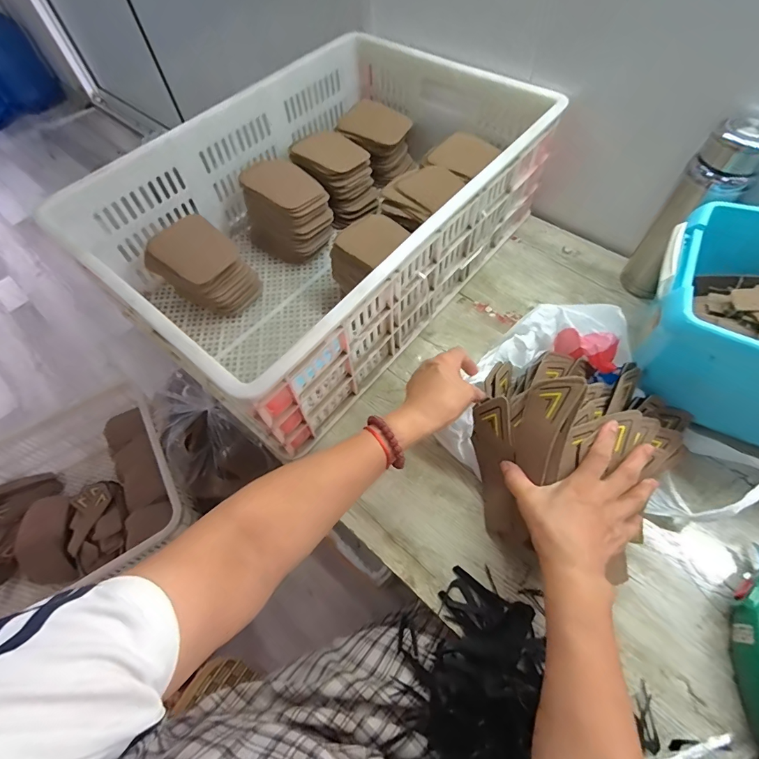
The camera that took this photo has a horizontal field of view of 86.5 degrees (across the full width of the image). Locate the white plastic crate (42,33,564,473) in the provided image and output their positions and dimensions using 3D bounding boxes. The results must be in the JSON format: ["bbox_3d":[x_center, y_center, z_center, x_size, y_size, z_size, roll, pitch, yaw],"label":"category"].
[{"bbox_3d":[-0.074,-0.254,0.606,0.423,0.185,0.610,34,67,21],"label":"white plastic crate"}]

